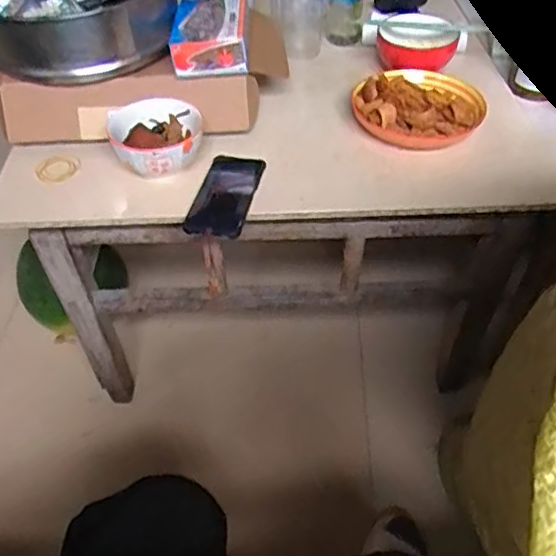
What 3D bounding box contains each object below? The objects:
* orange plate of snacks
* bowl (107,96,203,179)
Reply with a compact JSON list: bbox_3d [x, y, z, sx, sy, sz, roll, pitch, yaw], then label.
[{"bbox_3d":[0.206,-0.277,0.916,0.181,0.052,0.176,0,48,0],"label":"orange plate of snacks"},{"bbox_3d":[-0.171,-0.200,0.823,0.120,0.066,0.137,-16,50,-14],"label":"bowl"}]

